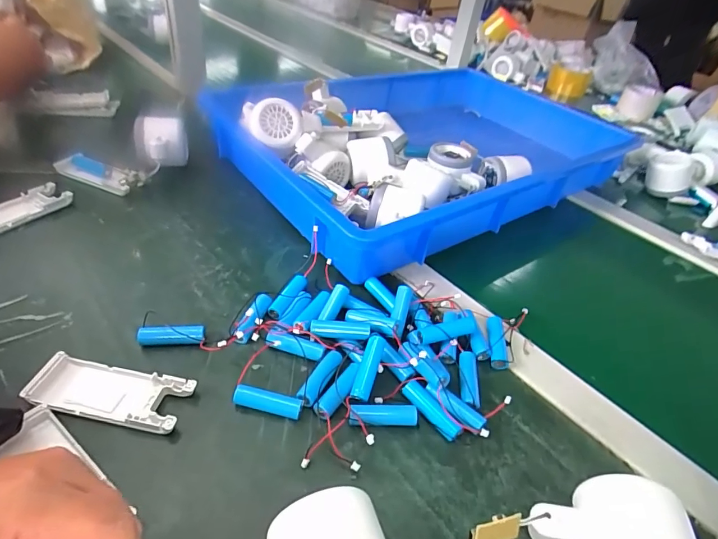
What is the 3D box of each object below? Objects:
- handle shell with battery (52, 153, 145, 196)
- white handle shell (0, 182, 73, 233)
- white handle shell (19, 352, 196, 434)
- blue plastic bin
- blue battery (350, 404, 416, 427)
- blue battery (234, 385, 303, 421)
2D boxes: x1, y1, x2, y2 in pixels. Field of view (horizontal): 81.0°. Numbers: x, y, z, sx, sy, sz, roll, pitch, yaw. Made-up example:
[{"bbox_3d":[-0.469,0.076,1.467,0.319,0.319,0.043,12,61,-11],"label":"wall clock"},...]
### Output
[{"bbox_3d":[-0.307,-0.114,0.504,0.110,0.020,0.036,17,41,10],"label":"handle shell with battery"},{"bbox_3d":[-0.357,-0.059,0.433,0.035,0.018,0.102,25,43,19],"label":"white handle shell"},{"bbox_3d":[-0.173,0.087,0.297,0.103,0.015,0.040,9,40,2],"label":"white handle shell"},{"bbox_3d":[0.105,-0.201,0.619,0.572,0.091,0.390,-23,49,-31],"label":"blue plastic bin"},{"bbox_3d":[0.018,0.106,0.308,0.050,0.013,0.014,2,41,-7],"label":"blue battery"},{"bbox_3d":[-0.066,0.097,0.305,0.049,0.014,0.011,11,41,4],"label":"blue battery"}]

